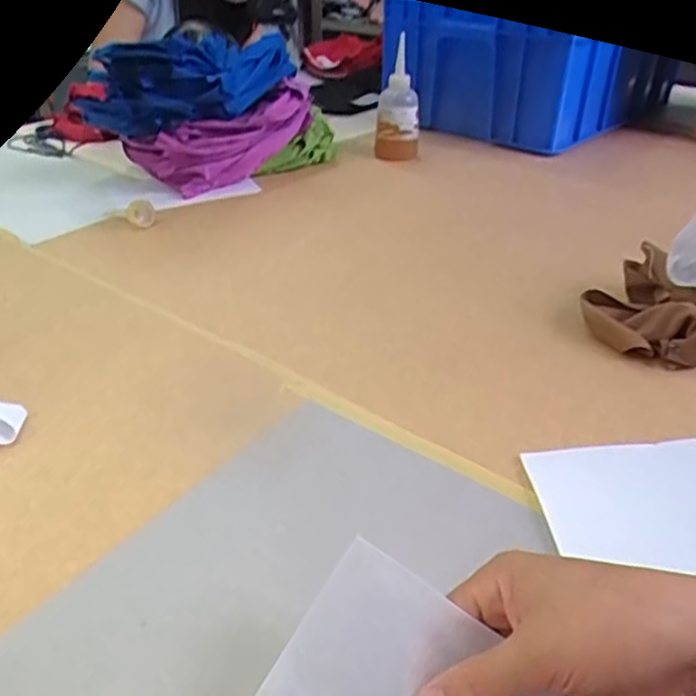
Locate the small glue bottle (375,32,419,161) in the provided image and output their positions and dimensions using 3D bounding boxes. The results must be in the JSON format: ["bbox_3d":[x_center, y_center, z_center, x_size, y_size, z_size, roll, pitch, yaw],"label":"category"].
[{"bbox_3d":[0.073,-0.340,0.920,0.062,0.140,0.049,4,34,4],"label":"small glue bottle"}]

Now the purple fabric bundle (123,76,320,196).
[{"bbox_3d":[-0.147,-0.267,0.831,0.245,0.082,0.070,-27,41,-14],"label":"purple fabric bundle"}]

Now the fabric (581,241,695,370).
[{"bbox_3d":[0.259,-0.033,0.554,0.111,0.050,0.115,20,39,27],"label":"fabric"}]

